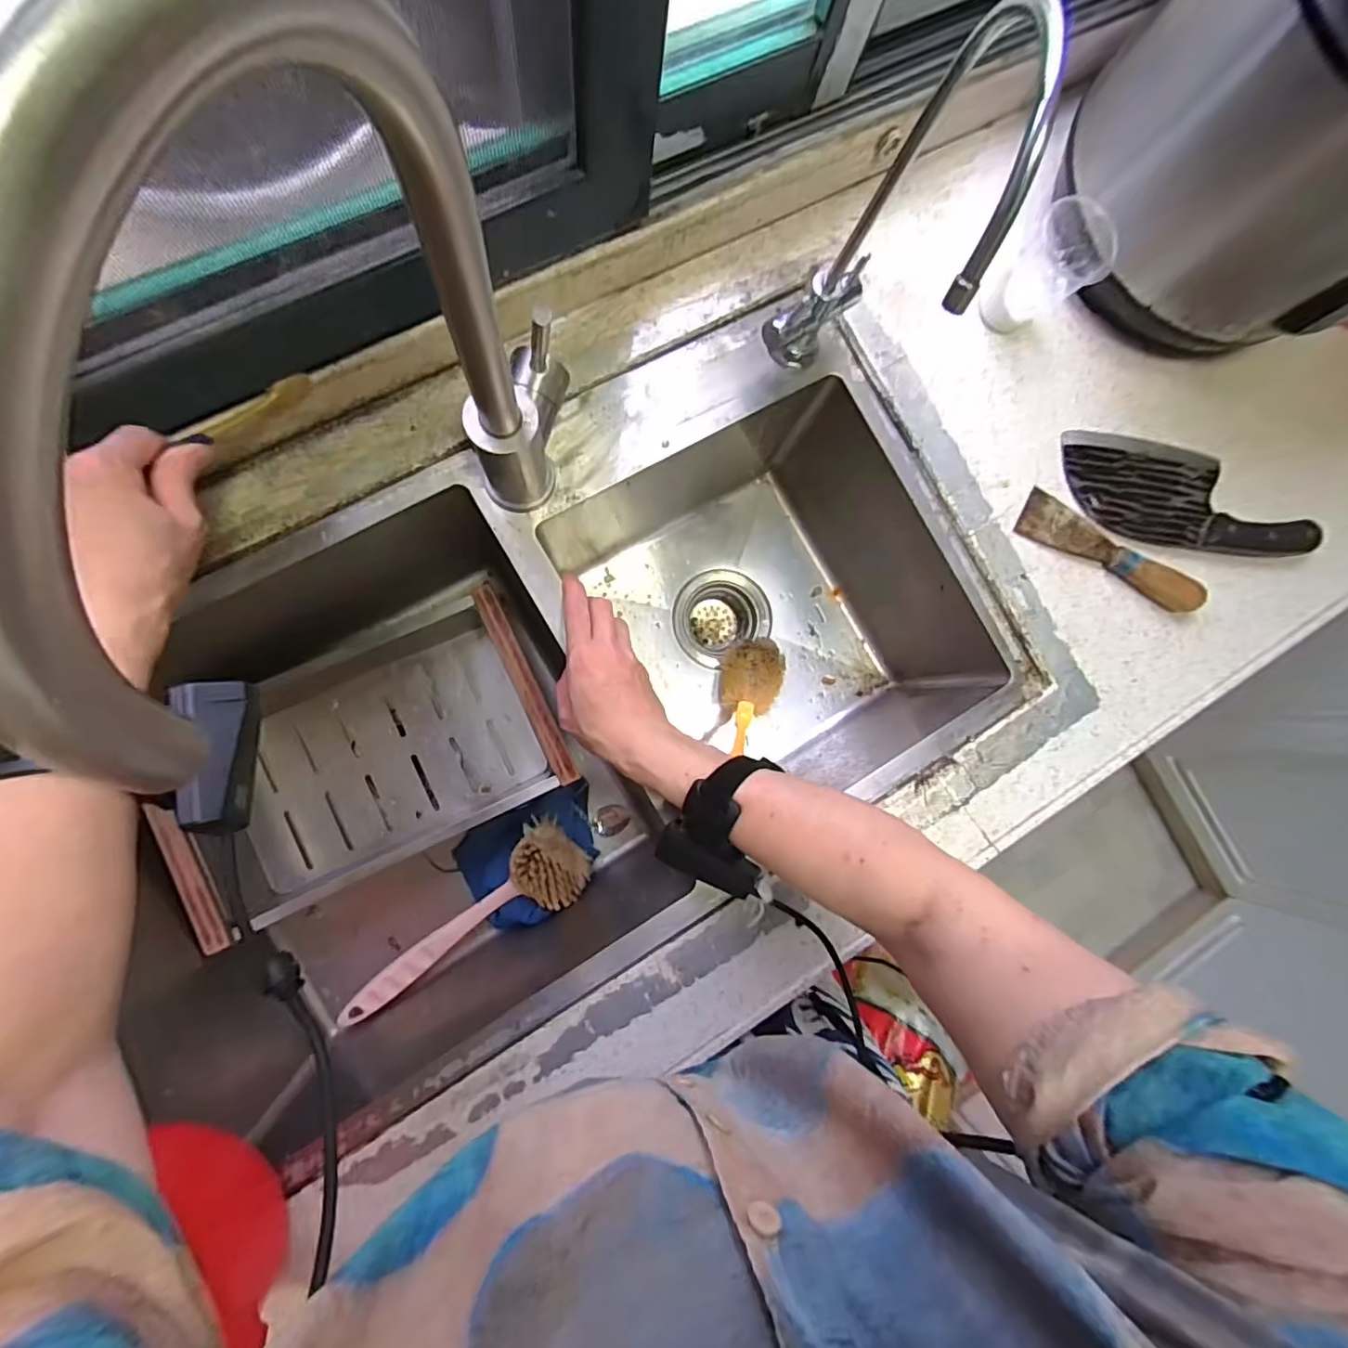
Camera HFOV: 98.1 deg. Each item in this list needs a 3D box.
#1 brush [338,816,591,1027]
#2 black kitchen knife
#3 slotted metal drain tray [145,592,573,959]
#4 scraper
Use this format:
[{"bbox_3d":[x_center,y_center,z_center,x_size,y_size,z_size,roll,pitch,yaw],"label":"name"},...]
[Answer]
[{"bbox_3d":[-0.199,0.258,0.570,0.263,0.054,0.078,-42,93,-9],"label":"brush"},{"bbox_3d":[0.490,-0.170,0.539,0.275,0.025,0.102,3,86,-9],"label":"black kitchen knife"},{"bbox_3d":[-0.287,0.073,0.560,0.327,0.088,0.193,-24,90,-10],"label":"slotted metal drain tray"},{"bbox_3d":[0.393,-0.106,0.520,0.181,0.019,0.045,27,83,-6],"label":"scraper"}]

